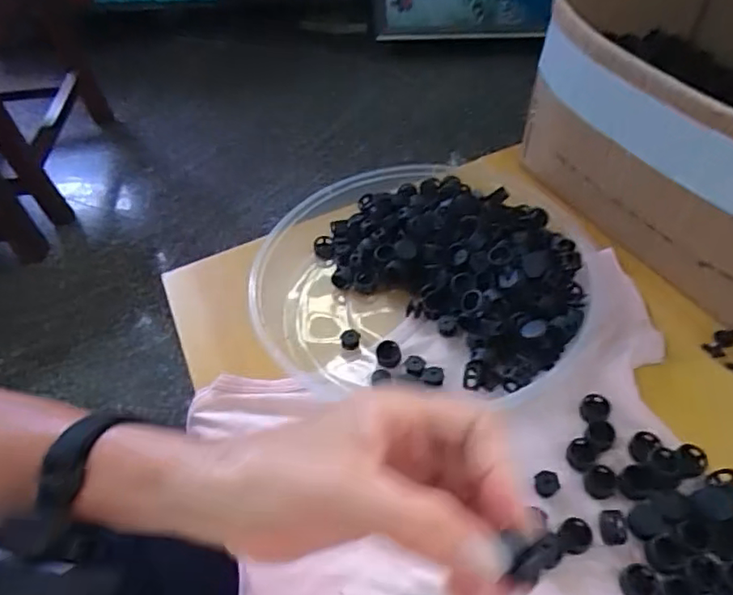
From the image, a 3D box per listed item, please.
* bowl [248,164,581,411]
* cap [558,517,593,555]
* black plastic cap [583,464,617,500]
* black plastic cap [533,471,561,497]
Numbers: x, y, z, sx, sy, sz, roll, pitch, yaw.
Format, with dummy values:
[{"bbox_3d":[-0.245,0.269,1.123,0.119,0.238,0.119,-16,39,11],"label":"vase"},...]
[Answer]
[{"bbox_3d":[0.035,-0.021,0.418,0.227,0.056,0.194,5,53,10],"label":"bowl"},{"bbox_3d":[0.111,0.128,0.304,0.016,0.011,0.017,-3,52,3],"label":"cap"},{"bbox_3d":[0.133,0.104,0.322,0.016,0.008,0.018,25,58,23],"label":"black plastic cap"},{"bbox_3d":[0.102,0.106,0.322,0.014,0.007,0.014,-3,52,3],"label":"black plastic cap"}]

